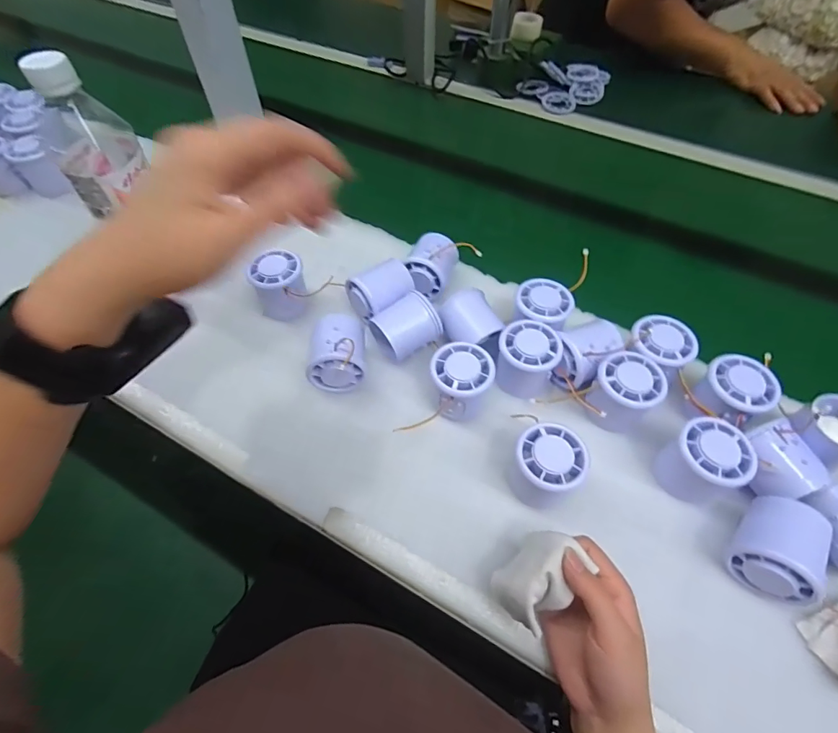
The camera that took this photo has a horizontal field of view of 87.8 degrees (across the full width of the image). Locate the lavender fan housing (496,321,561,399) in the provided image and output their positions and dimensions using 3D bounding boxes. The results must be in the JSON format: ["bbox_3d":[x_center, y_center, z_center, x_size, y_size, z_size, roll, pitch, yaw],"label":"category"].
[{"bbox_3d":[0.102,-0.007,0.412,0.054,0.048,0.054,0,56,0],"label":"lavender fan housing"}]

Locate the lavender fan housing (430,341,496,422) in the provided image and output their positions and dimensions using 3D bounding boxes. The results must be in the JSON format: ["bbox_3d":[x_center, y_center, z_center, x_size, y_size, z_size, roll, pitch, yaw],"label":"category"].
[{"bbox_3d":[0.038,0.018,0.405,0.053,0.063,0.056,0,56,0],"label":"lavender fan housing"}]

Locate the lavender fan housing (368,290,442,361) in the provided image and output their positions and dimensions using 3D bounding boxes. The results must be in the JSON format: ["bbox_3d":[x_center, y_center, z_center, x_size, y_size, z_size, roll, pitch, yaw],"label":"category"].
[{"bbox_3d":[-0.015,-0.035,0.442,0.063,0.052,0.050,-34,63,-21],"label":"lavender fan housing"}]

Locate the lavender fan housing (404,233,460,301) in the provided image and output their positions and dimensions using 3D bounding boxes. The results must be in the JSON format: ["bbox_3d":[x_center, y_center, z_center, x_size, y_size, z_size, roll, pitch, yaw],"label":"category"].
[{"bbox_3d":[0.013,-0.111,0.480,0.044,0.042,0.061,17,58,11],"label":"lavender fan housing"}]

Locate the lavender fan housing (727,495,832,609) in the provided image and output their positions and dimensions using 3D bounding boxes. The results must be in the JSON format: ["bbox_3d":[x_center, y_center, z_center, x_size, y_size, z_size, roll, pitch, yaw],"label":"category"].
[{"bbox_3d":[0.266,0.136,0.330,0.047,0.056,0.065,29,61,18],"label":"lavender fan housing"}]

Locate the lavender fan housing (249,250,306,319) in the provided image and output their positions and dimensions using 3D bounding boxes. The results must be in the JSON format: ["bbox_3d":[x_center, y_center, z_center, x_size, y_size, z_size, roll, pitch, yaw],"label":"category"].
[{"bbox_3d":[-0.149,-0.088,0.472,0.052,0.063,0.053,-18,58,-12],"label":"lavender fan housing"}]

